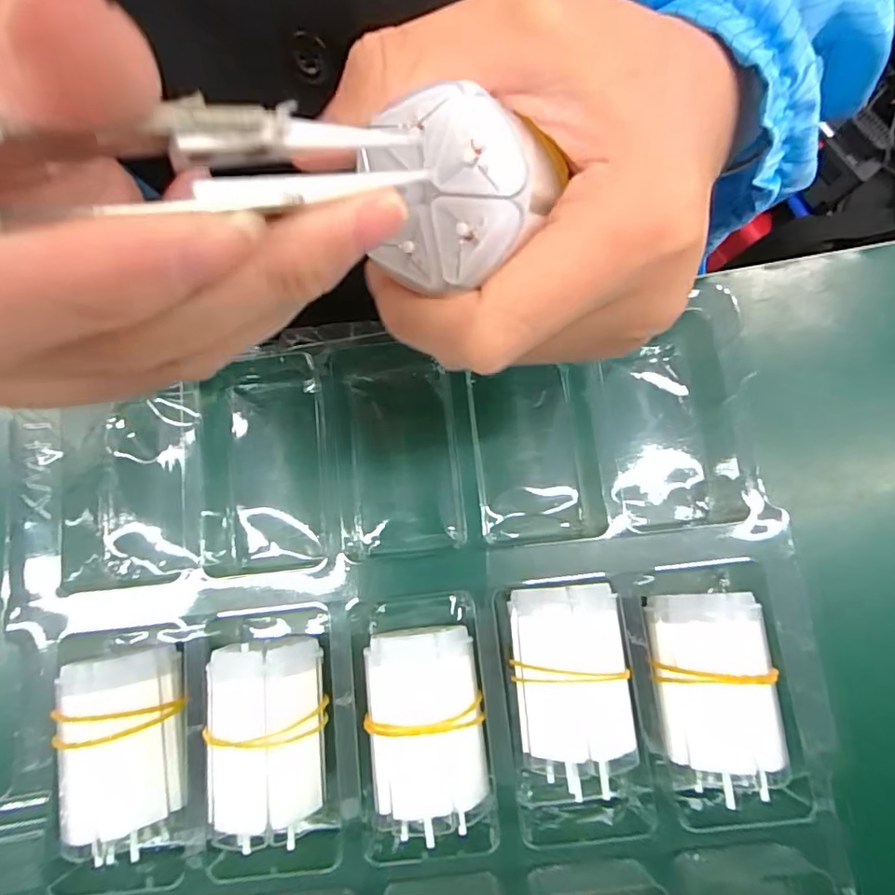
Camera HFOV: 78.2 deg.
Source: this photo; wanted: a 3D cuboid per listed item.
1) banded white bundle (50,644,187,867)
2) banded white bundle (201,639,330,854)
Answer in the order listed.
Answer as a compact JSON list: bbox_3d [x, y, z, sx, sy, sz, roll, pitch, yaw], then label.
[{"bbox_3d":[-0.113,0.103,0.196,0.041,0.039,0.060,-9,78,-1],"label":"banded white bundle"},{"bbox_3d":[-0.061,0.095,0.182,0.037,0.024,0.056,-7,78,-1],"label":"banded white bundle"}]

